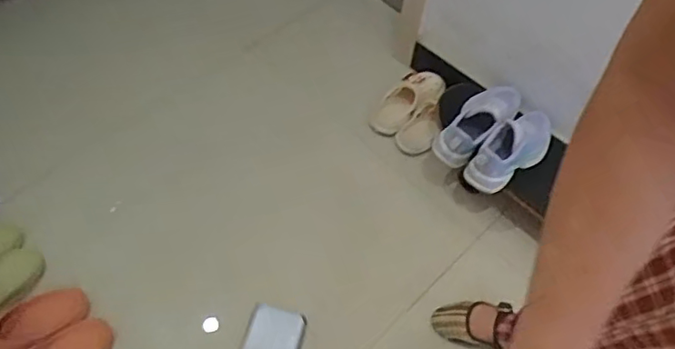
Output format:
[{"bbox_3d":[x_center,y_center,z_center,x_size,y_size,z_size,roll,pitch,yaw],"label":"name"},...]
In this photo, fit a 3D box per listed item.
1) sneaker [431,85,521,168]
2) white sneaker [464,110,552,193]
[{"bbox_3d":[0.308,-0.119,1.211,0.096,0.094,0.247,38,63,18],"label":"sneaker"},{"bbox_3d":[0.382,-0.060,1.193,0.252,0.097,0.087,-37,67,-24],"label":"white sneaker"}]

